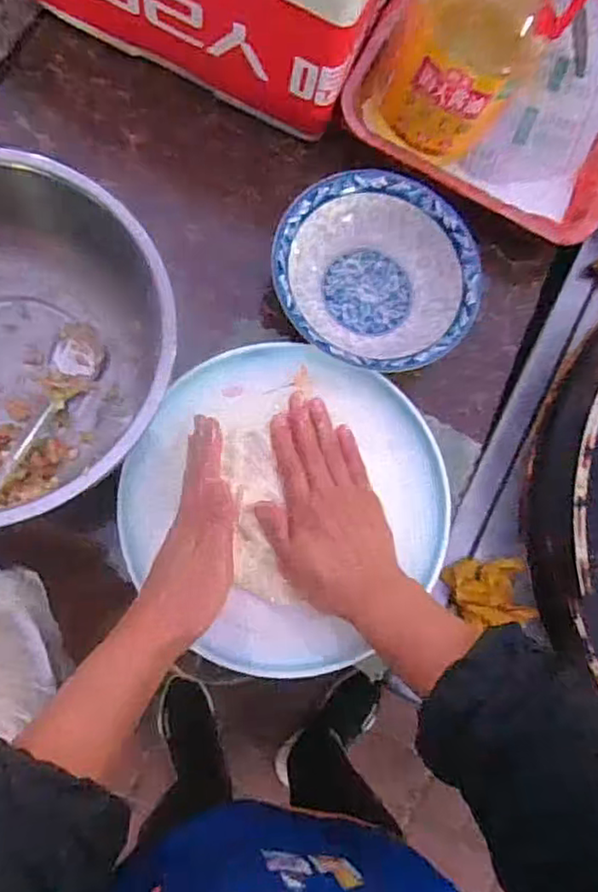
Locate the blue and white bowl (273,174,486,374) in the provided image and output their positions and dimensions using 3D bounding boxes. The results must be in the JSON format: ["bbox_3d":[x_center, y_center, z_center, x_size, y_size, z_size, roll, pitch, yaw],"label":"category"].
[{"bbox_3d":[0.065,-0.144,0.533,0.168,0.065,0.171,1,84,-6],"label":"blue and white bowl"}]

